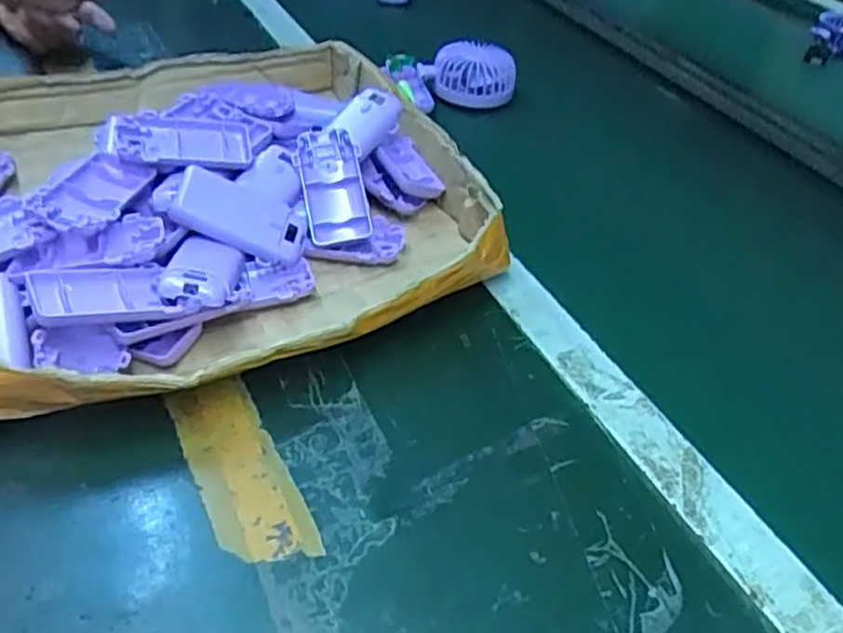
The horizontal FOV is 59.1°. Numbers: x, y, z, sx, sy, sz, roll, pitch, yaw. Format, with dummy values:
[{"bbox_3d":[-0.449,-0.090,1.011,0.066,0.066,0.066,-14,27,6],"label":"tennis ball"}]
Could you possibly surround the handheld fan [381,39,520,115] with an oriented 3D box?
[{"bbox_3d":[0.033,-0.265,0.800,0.127,0.051,0.088,-7,43,-13],"label":"handheld fan"}]

